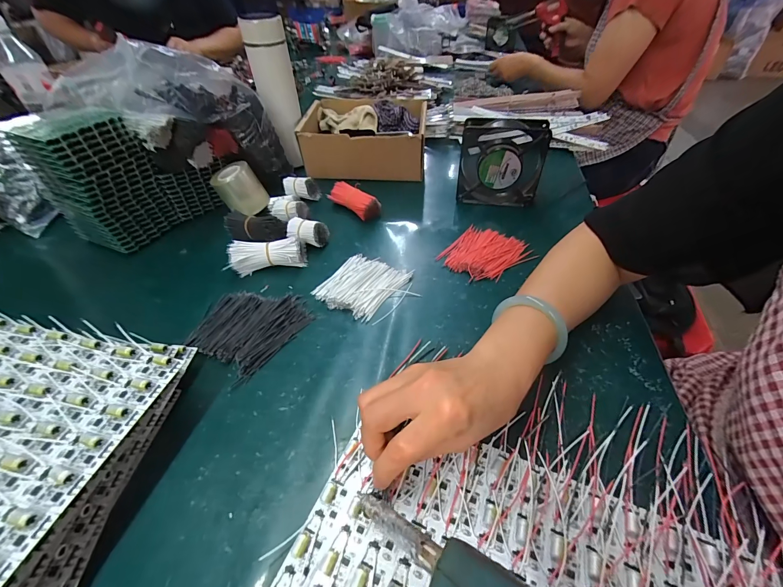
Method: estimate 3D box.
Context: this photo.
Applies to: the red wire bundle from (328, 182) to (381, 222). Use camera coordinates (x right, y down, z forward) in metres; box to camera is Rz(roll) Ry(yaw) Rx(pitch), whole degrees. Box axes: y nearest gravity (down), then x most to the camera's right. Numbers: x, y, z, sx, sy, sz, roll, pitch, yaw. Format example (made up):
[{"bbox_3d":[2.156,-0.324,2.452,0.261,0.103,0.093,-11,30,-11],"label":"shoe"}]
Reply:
[{"bbox_3d":[-0.059,-0.146,0.530,0.092,0.039,0.032,31,53,28],"label":"red wire bundle"}]

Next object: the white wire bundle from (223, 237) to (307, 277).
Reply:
[{"bbox_3d":[-0.161,-0.051,0.435,0.093,0.033,0.035,-9,45,-7],"label":"white wire bundle"}]

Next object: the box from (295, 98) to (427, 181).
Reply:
[{"bbox_3d":[-0.047,-0.283,0.619,0.216,0.091,0.161,-1,45,1],"label":"box"}]

